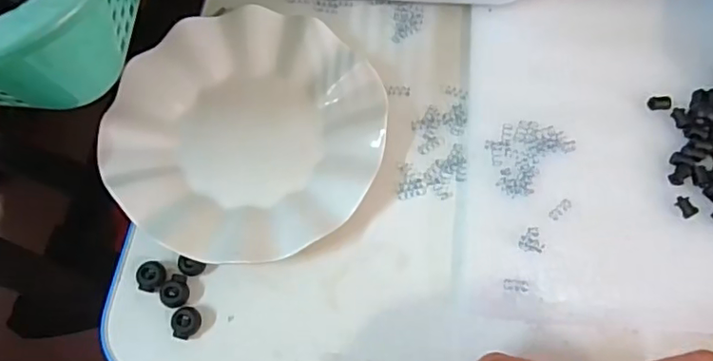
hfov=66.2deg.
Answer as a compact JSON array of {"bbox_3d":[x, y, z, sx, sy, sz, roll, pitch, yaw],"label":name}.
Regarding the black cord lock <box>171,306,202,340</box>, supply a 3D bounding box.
[{"bbox_3d":[-0.106,0.089,0.341,0.018,0.010,0.017,0,74,0],"label":"black cord lock"}]

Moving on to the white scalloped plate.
[{"bbox_3d":[-0.077,-0.037,0.375,0.180,0.019,0.176,0,74,0],"label":"white scalloped plate"}]

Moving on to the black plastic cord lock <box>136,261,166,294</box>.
[{"bbox_3d":[-0.131,0.061,0.348,0.018,0.007,0.019,0,74,0],"label":"black plastic cord lock"}]

